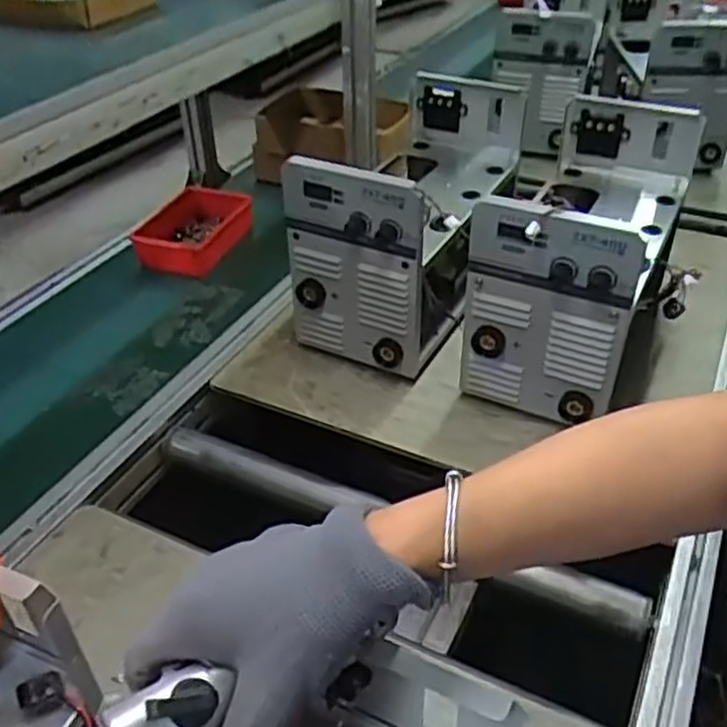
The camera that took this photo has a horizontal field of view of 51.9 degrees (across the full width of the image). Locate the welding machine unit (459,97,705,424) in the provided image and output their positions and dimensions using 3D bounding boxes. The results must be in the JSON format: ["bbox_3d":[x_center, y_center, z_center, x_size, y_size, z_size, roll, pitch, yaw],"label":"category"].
[{"bbox_3d":[0.289,-0.153,0.980,0.178,0.282,0.414,17,42,20],"label":"welding machine unit"}]

